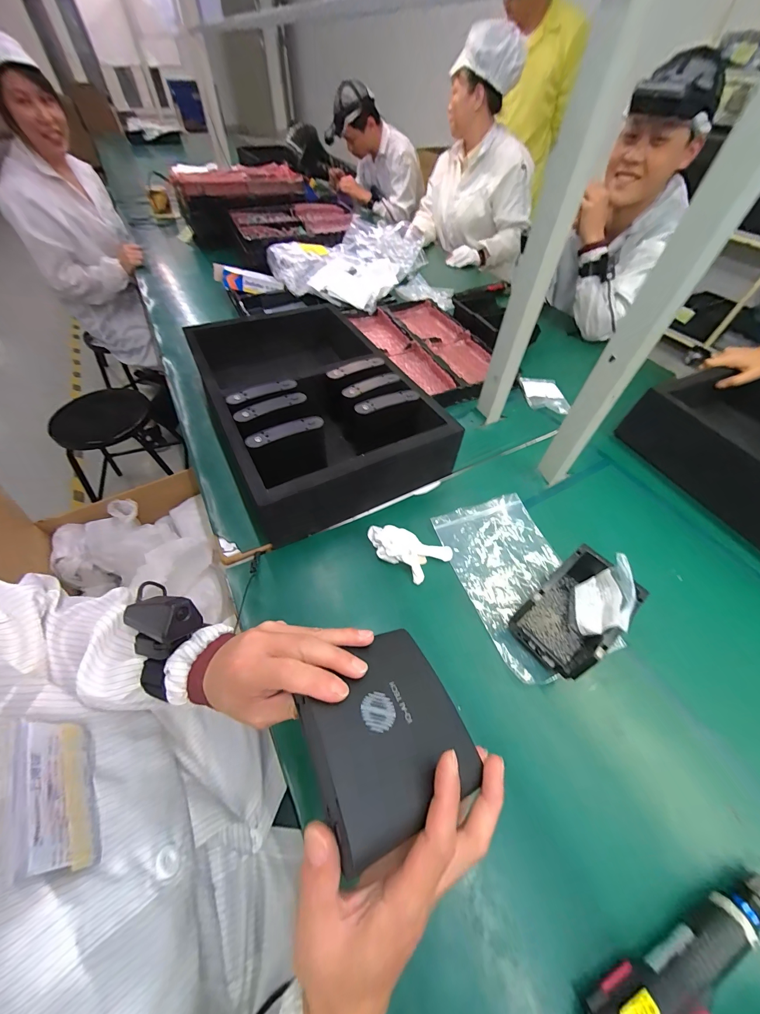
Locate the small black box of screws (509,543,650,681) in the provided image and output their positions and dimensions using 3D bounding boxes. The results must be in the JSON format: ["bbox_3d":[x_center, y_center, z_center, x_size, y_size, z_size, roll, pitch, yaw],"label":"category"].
[{"bbox_3d":[0.273,0.144,0.468,0.167,0.074,0.104,-34,62,-25],"label":"small black box of screws"}]

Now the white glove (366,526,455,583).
[{"bbox_3d":[0.042,0.071,0.530,0.141,0.041,0.074,17,54,10],"label":"white glove"}]

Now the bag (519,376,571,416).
[{"bbox_3d":[0.414,-0.286,0.838,0.102,0.016,0.128,-2,53,-5],"label":"bag"}]

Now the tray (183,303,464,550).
[{"bbox_3d":[-0.146,-0.233,0.690,0.375,0.124,0.577,-20,57,-17],"label":"tray"}]

